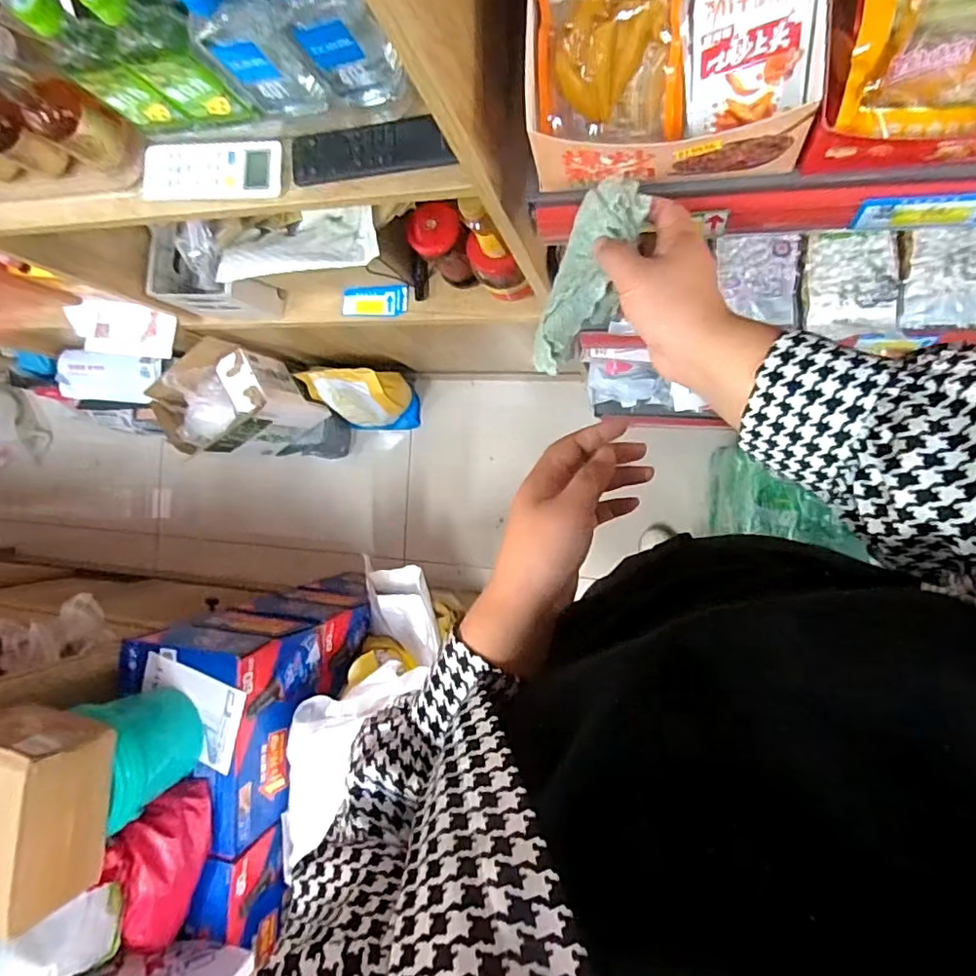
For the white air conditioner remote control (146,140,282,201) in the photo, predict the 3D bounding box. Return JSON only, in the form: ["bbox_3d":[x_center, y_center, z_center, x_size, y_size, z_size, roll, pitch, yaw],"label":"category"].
[{"bbox_3d":[-0.240,-0.273,0.494,0.128,0.012,0.047,3,87,8],"label":"white air conditioner remote control"}]

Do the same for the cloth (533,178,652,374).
[{"bbox_3d":[0.073,-0.152,0.422,0.050,0.031,0.143,26,110,9],"label":"cloth"}]

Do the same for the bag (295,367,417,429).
[{"bbox_3d":[-0.303,-0.211,1.359,0.222,0.276,0.111,0,87,8],"label":"bag"}]

